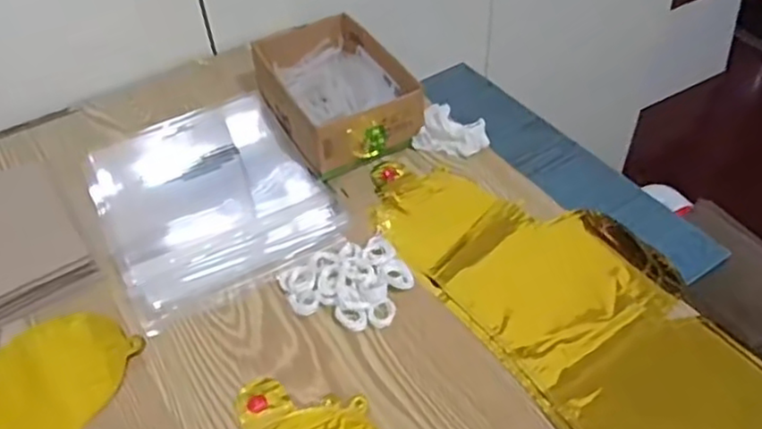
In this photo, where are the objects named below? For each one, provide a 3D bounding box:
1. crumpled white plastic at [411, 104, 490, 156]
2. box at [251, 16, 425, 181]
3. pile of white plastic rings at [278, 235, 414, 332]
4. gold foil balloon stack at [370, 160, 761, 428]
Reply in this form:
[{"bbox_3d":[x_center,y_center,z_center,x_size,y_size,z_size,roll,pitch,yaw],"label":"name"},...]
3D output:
[{"bbox_3d":[0.077,-0.090,0.700,0.074,0.034,0.049,15,48,16],"label":"crumpled white plastic"},{"bbox_3d":[-0.049,-0.131,0.720,0.127,0.070,0.184,-24,49,-20],"label":"box"},{"bbox_3d":[-0.029,0.055,0.578,0.104,0.016,0.087,15,48,17],"label":"pile of white plastic rings"},{"bbox_3d":[0.168,0.064,0.560,0.187,0.014,0.421,-26,50,-21],"label":"gold foil balloon stack"}]

